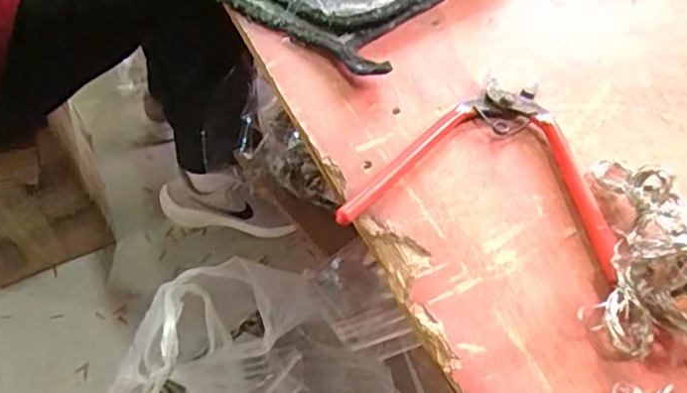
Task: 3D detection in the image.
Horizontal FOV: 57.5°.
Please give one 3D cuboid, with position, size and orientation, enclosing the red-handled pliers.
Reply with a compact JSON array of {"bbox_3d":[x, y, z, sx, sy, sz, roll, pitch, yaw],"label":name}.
[{"bbox_3d":[0.078,-0.017,0.323,0.125,0.014,0.119,13,52,17],"label":"red-handled pliers"}]

